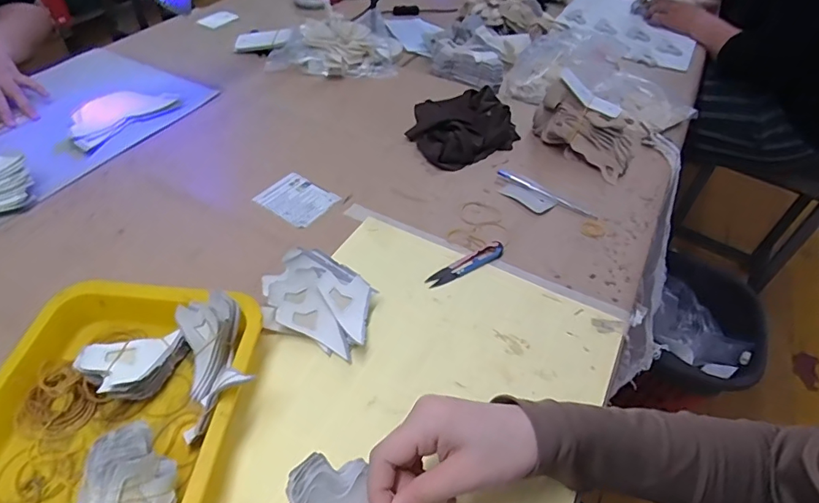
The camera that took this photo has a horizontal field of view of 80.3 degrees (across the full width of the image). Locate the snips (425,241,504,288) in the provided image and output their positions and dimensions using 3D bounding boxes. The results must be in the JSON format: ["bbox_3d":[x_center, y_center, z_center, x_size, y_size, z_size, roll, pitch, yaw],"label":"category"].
[{"bbox_3d":[0.066,0.015,0.554,0.099,0.015,0.022,-23,53,-23],"label":"snips"}]

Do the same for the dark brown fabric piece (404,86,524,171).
[{"bbox_3d":[0.078,-0.197,0.751,0.164,0.038,0.141,-22,52,-23],"label":"dark brown fabric piece"}]

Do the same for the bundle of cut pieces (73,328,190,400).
[{"bbox_3d":[-0.239,0.097,0.429,0.084,0.044,0.057,-20,52,-21],"label":"bundle of cut pieces"}]

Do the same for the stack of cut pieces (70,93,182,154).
[{"bbox_3d":[-0.432,-0.207,0.724,0.088,0.015,0.161,30,52,22],"label":"stack of cut pieces"}]

